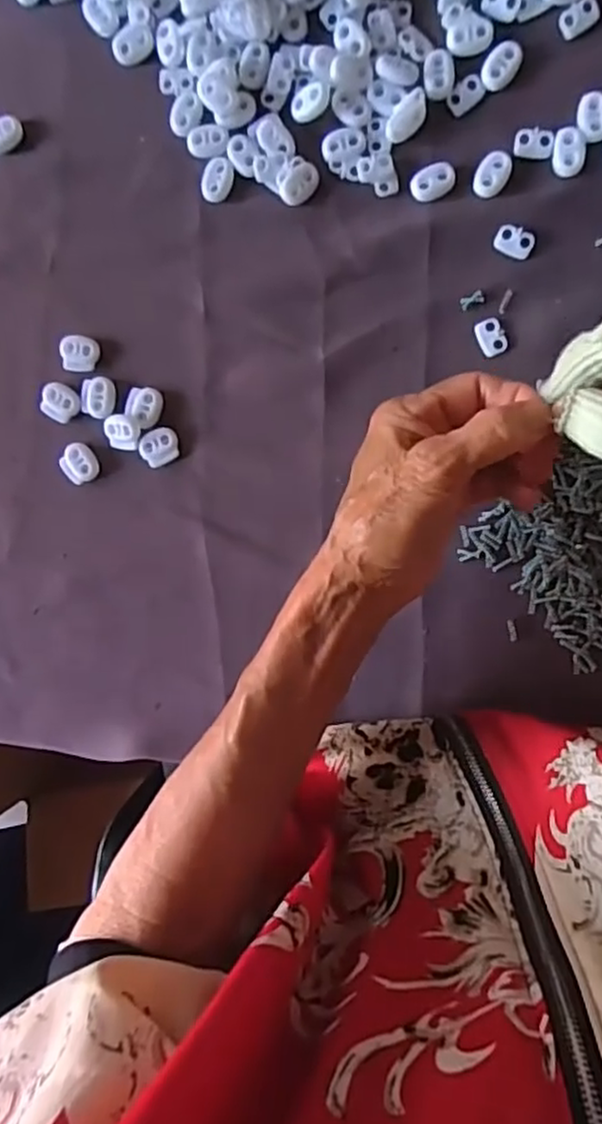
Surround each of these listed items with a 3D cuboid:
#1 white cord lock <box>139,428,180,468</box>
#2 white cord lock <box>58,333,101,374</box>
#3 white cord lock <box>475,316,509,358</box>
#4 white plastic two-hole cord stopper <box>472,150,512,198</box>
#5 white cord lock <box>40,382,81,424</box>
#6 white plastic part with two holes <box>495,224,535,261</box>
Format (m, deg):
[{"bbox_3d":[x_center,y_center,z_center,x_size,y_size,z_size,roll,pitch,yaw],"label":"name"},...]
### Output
[{"bbox_3d":[-0.078,-0.064,0.380,0.021,0.005,0.019,-24,92,8],"label":"white cord lock"},{"bbox_3d":[-0.125,-0.117,0.384,0.022,0.004,0.020,15,97,5],"label":"white cord lock"},{"bbox_3d":[0.098,-0.117,0.355,0.014,0.004,0.019,-28,92,9],"label":"white cord lock"},{"bbox_3d":[0.098,-0.198,0.349,0.016,0.004,0.023,26,98,4],"label":"white plastic two-hole cord stopper"},{"bbox_3d":[-0.136,-0.090,0.387,0.022,0.004,0.020,28,98,4],"label":"white cord lock"},{"bbox_3d":[0.109,-0.164,0.351,0.020,0.004,0.013,26,98,4],"label":"white plastic part with two holes"}]

